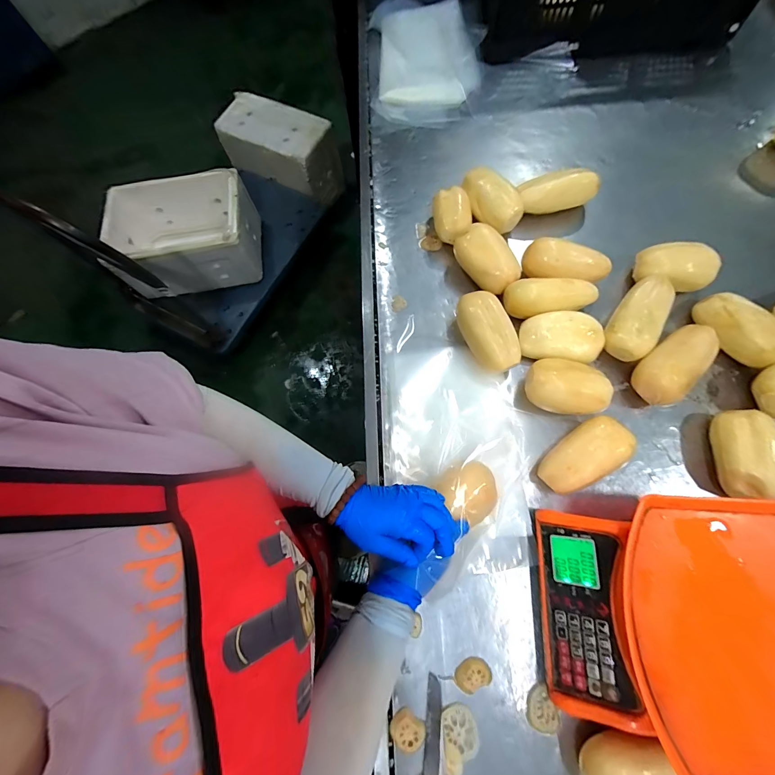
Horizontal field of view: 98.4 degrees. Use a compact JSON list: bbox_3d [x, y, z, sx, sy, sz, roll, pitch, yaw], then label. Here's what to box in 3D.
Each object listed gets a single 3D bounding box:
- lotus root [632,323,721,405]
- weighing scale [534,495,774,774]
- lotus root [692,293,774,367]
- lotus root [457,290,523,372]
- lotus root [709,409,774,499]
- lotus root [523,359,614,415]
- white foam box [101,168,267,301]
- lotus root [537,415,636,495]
[{"bbox_3d":[0.468,-0.037,0.545,0.158,0.066,0.079,-37,75,-8],"label":"lotus root"},{"bbox_3d":[0.353,0.288,0.413,0.278,0.121,0.280,2,73,4],"label":"weighing scale"},{"bbox_3d":[0.593,-0.099,0.568,0.090,0.057,0.142,-23,73,-4],"label":"lotus root"},{"bbox_3d":[0.175,-0.095,0.582,0.079,0.070,0.148,-20,73,-3],"label":"lotus root"},{"bbox_3d":[0.534,0.098,0.503,0.063,0.059,0.127,3,71,3],"label":"lotus root"},{"bbox_3d":[0.288,0.002,0.549,0.127,0.066,0.083,18,74,8],"label":"lotus root"},{"bbox_3d":[-0.806,-0.597,1.335,0.539,0.235,0.373,-10,72,0],"label":"white foam box"},{"bbox_3d":[0.296,0.105,0.508,0.140,0.067,0.077,-33,73,-9],"label":"lotus root"}]

